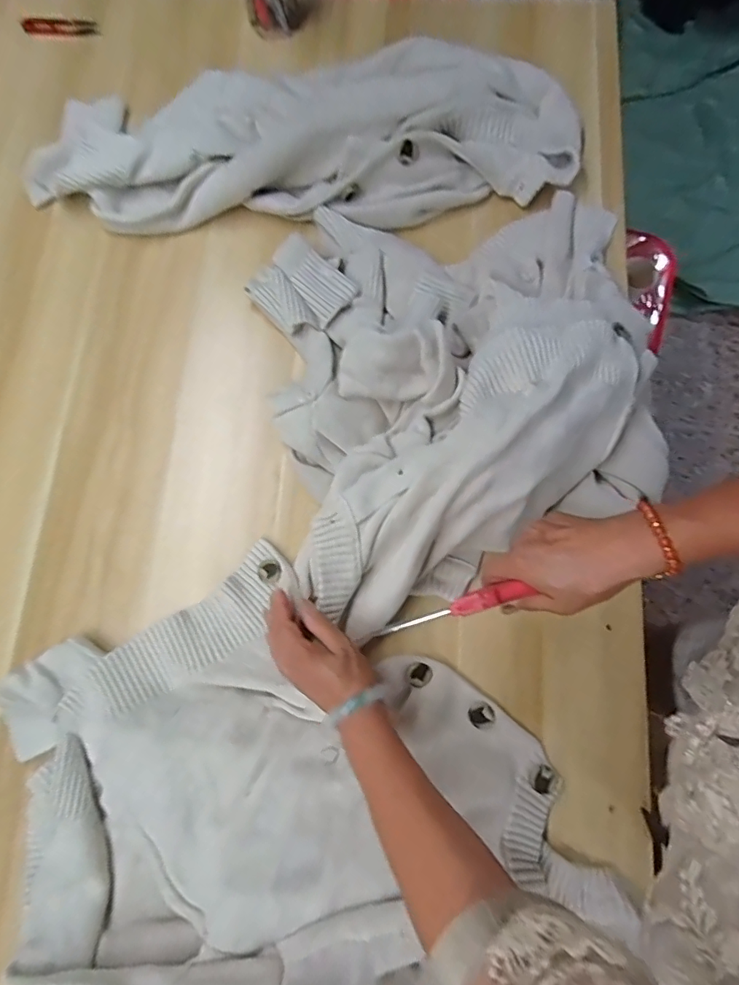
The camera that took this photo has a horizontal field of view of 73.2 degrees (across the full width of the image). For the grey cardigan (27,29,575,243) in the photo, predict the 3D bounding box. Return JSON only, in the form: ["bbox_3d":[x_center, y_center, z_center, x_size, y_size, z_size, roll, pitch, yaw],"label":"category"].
[{"bbox_3d":[-0.089,-0.465,0.656,0.729,0.072,0.221,-4,78,0],"label":"grey cardigan"}]

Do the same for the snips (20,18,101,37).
[{"bbox_3d":[-0.467,-0.701,0.754,0.119,0.014,0.027,3,77,2],"label":"snips"}]

